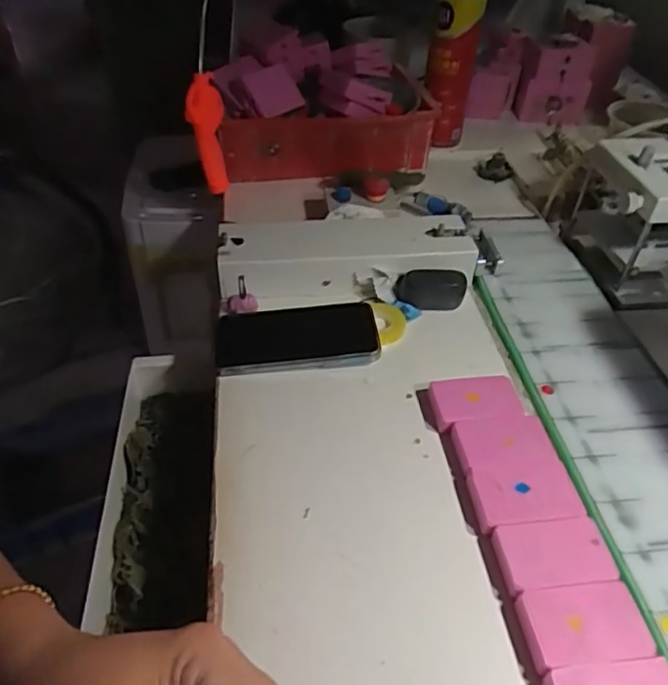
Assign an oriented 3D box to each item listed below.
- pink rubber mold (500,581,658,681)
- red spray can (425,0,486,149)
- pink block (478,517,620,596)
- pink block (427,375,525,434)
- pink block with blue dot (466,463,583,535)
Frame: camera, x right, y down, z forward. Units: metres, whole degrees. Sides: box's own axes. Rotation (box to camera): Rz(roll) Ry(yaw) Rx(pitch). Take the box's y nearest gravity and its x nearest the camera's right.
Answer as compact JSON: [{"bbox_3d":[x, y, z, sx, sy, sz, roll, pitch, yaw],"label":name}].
[{"bbox_3d":[0.145,0.170,0.343,0.076,0.017,0.044,-3,43,-5],"label":"pink rubber mold"},{"bbox_3d":[0.160,-0.377,0.803,0.066,0.230,0.050,8,44,8],"label":"red spray can"},{"bbox_3d":[0.138,0.140,0.375,0.074,0.017,0.044,-5,44,-7],"label":"pink block"},{"bbox_3d":[0.113,0.050,0.468,0.069,0.021,0.046,-5,43,-6],"label":"pink block"},{"bbox_3d":[0.133,0.108,0.405,0.071,0.016,0.046,-5,43,-6],"label":"pink block with blue dot"}]

